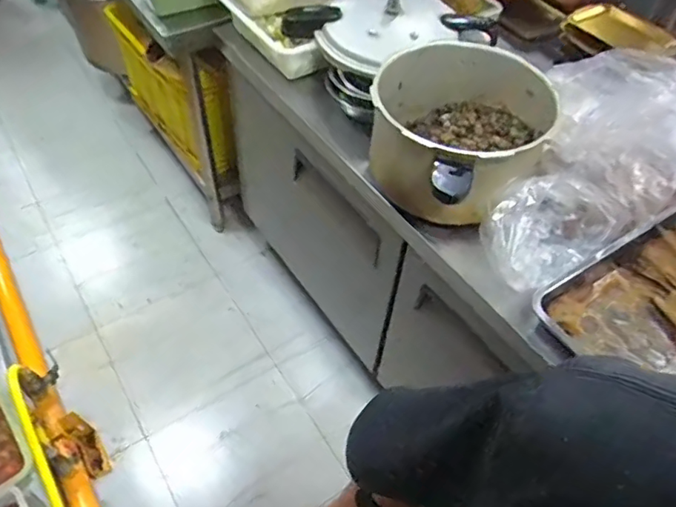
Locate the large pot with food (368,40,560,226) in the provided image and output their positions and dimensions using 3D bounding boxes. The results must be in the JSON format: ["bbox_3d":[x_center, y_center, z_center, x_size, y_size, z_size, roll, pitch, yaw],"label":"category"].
[{"bbox_3d":[0.186,-0.197,0.902,0.301,0.184,0.269,-36,62,-27],"label":"large pot with food"}]

